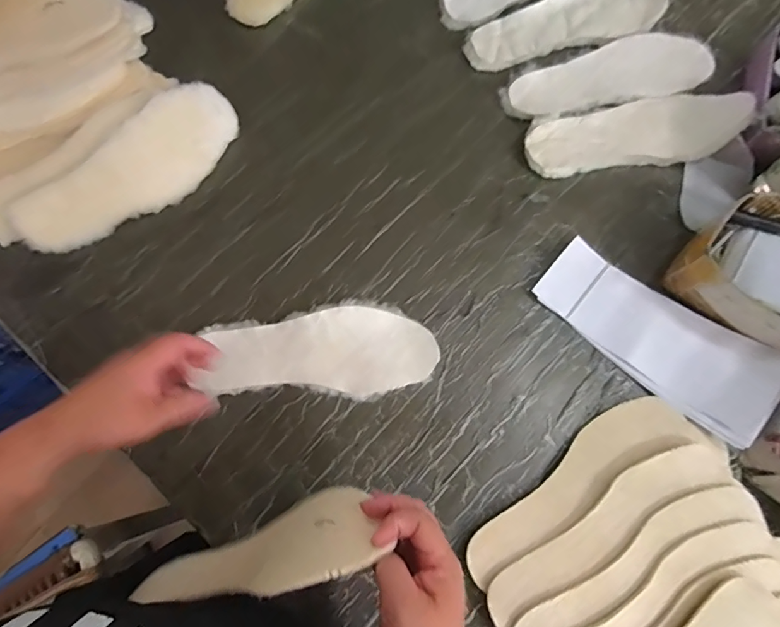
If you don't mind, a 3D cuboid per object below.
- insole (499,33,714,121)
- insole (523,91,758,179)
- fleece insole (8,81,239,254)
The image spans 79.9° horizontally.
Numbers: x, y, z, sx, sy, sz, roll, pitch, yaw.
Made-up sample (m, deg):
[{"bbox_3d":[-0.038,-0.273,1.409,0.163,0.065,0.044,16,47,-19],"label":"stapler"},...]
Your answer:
[{"bbox_3d":[0.282,-0.312,0.615,0.267,0.023,0.092,-11,77,-3],"label":"insole"},{"bbox_3d":[0.306,-0.233,0.587,0.265,0.046,0.093,-5,76,-1],"label":"insole"},{"bbox_3d":[-0.308,-0.169,0.559,0.276,0.034,0.100,-34,114,-7],"label":"fleece insole"}]

